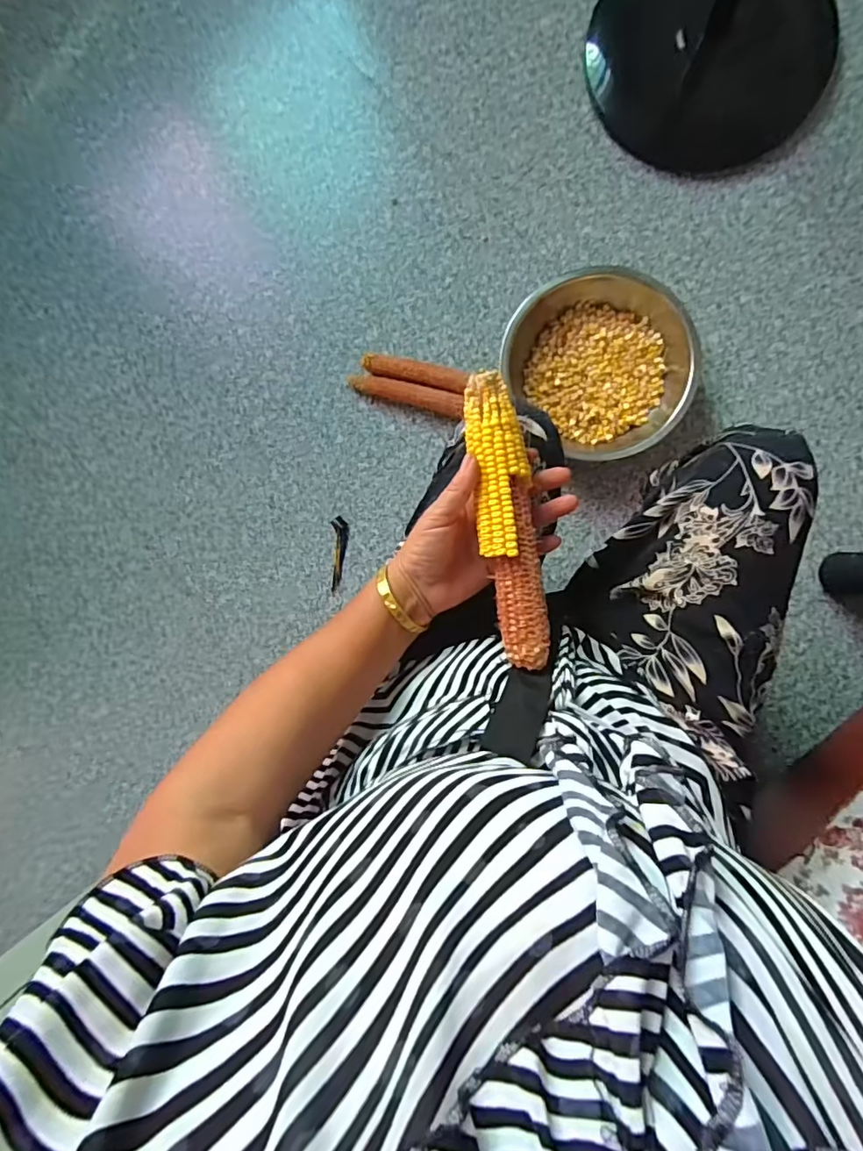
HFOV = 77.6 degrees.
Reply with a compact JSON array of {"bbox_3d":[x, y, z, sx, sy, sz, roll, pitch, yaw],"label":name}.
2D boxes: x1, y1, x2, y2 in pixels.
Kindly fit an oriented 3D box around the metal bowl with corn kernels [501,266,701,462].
[{"bbox_3d":[0.258,-0.321,0.810,0.250,0.071,0.272,0,87,6],"label":"metal bowl with corn kernels"}]

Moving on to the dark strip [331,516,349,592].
[{"bbox_3d":[-0.150,-0.036,0.878,0.029,0.007,0.117,-2,87,6],"label":"dark strip"}]

